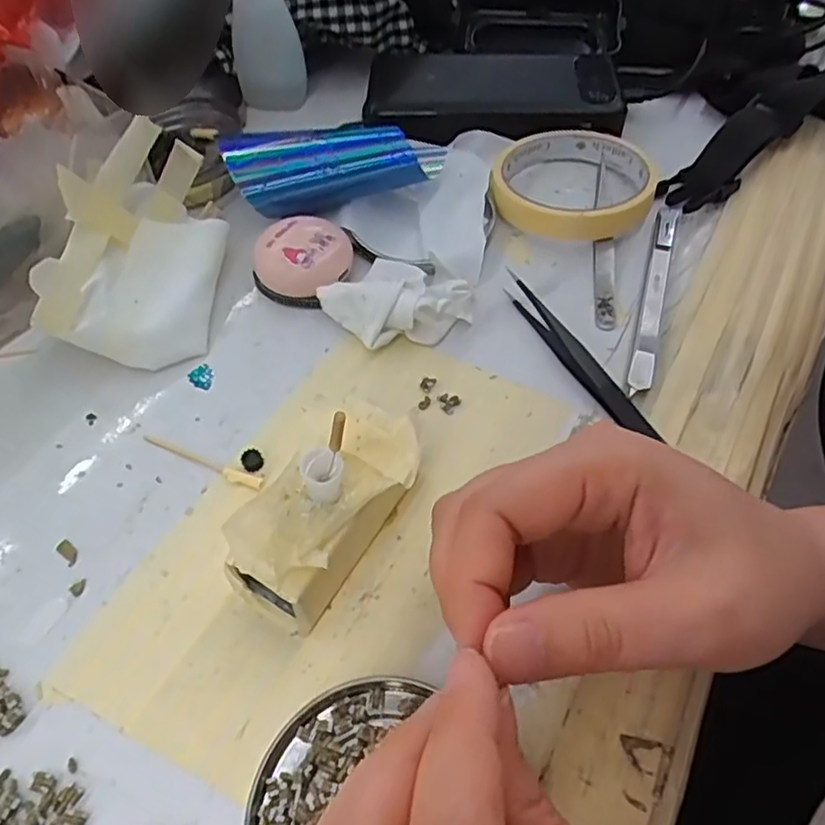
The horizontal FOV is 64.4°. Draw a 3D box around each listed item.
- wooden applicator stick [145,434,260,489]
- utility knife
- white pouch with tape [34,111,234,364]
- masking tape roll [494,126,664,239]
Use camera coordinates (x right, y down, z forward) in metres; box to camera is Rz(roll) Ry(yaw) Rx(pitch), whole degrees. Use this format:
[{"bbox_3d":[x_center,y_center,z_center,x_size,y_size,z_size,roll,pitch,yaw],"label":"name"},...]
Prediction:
[{"bbox_3d":[-0.089,0.020,0.276,0.060,0.004,0.006,23,58,15],"label":"wooden applicator stick"},{"bbox_3d":[0.120,-0.060,0.324,0.010,0.006,0.133,16,57,11],"label":"utility knife"},{"bbox_3d":[-0.131,-0.080,0.311,0.067,0.061,0.108,3,55,2],"label":"white pouch with tape"},{"bbox_3d":[0.091,-0.131,0.366,0.087,0.020,0.086,0,55,0],"label":"masking tape roll"}]

